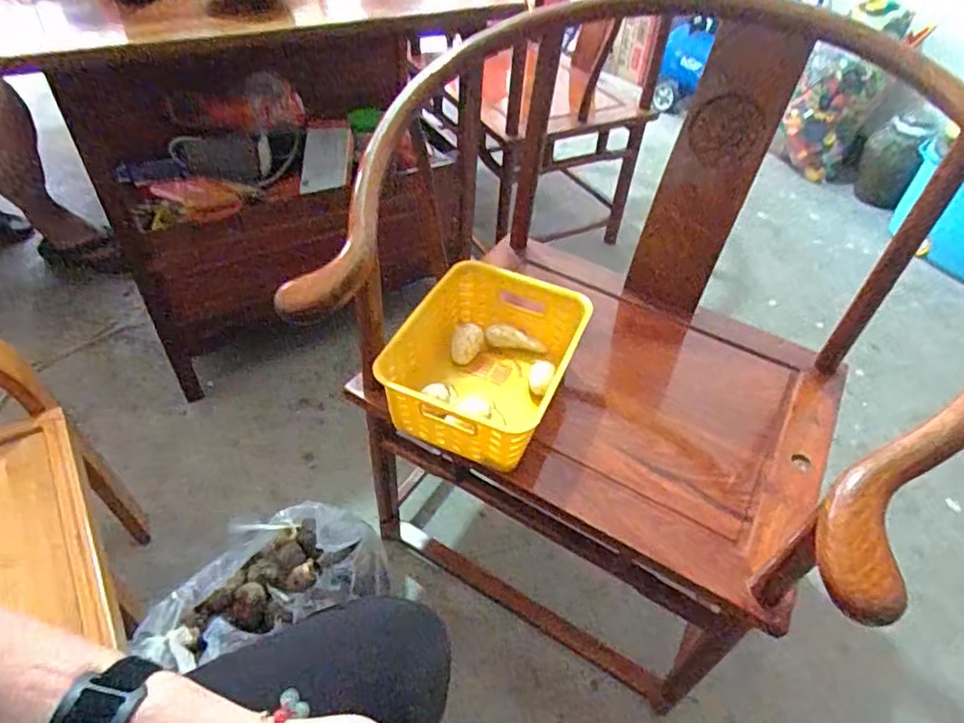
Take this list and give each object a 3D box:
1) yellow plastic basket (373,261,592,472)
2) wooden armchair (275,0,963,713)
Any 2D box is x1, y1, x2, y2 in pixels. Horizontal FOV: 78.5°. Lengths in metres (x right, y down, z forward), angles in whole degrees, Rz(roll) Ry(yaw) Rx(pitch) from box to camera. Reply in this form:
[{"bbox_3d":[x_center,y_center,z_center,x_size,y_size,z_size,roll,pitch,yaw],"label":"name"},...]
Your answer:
[{"bbox_3d":[0.005,0.004,0.739,0.187,0.122,0.243,22,50,16],"label":"yellow plastic basket"},{"bbox_3d":[0.191,0.023,0.798,0.606,0.774,0.555,28,52,21],"label":"wooden armchair"}]

